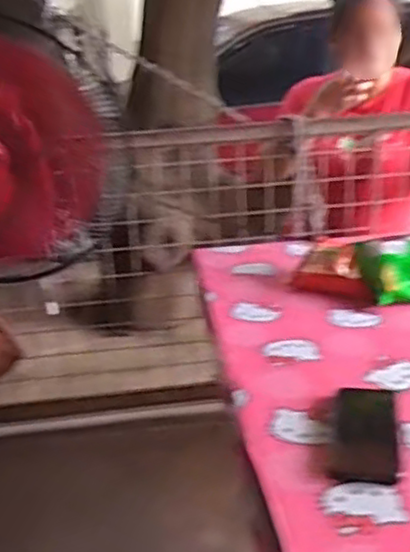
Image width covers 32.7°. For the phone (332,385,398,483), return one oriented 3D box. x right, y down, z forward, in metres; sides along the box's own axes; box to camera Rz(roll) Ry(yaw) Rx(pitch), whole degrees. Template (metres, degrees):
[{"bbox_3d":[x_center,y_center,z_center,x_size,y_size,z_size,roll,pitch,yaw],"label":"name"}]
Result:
[{"bbox_3d":[0.184,0.175,0.796,0.069,0.007,0.170,4,23,12],"label":"phone"}]

